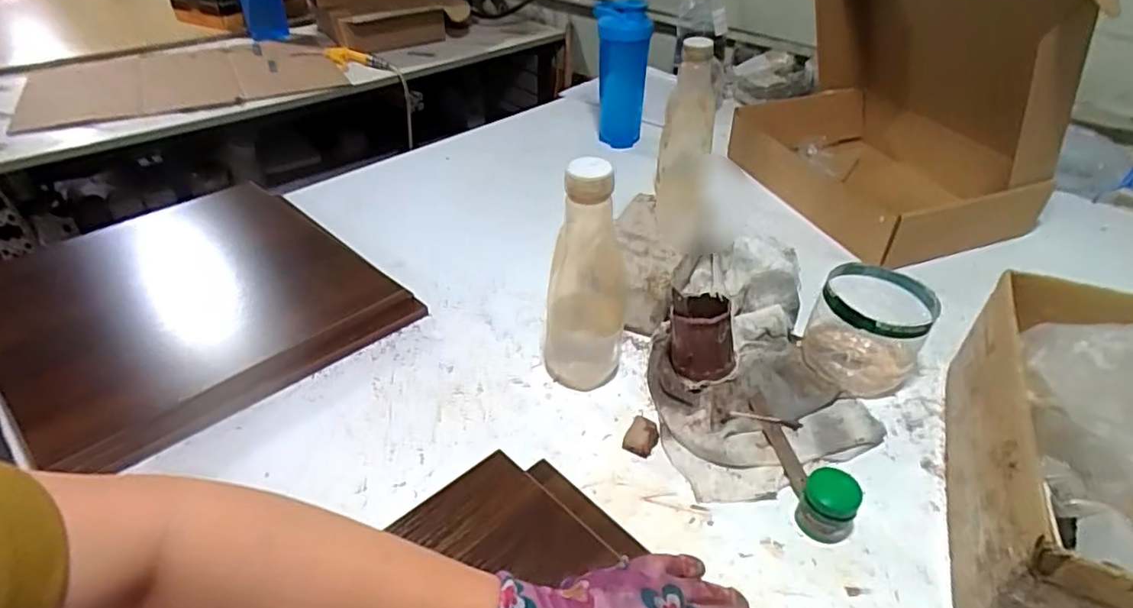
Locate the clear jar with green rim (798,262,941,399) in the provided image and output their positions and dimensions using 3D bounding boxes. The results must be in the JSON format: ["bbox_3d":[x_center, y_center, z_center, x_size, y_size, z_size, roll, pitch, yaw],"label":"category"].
[{"bbox_3d":[0.293,0.025,0.601,0.101,0.089,0.096,1,39,-1],"label":"clear jar with green rim"}]

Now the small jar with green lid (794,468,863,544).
[{"bbox_3d":[0.205,0.159,0.478,0.042,0.049,0.035,21,43,22],"label":"small jar with green lid"}]

